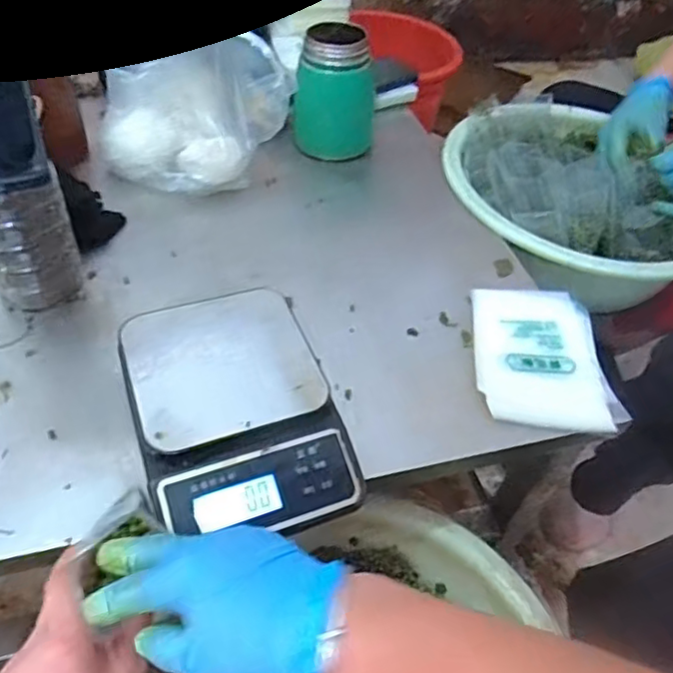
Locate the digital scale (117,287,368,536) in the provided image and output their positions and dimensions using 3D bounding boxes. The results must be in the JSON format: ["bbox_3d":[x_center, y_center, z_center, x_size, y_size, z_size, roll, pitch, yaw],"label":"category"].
[{"bbox_3d":[-0.083,0.060,0.491,0.149,0.056,0.206,-14,51,-19],"label":"digital scale"}]

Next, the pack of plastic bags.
[{"bbox_3d":[0.195,0.019,0.580,0.126,0.024,0.159,7,48,-1],"label":"pack of plastic bags"}]

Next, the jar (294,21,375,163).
[{"bbox_3d":[0.001,-0.313,0.786,0.099,0.151,0.089,8,48,0],"label":"jar"}]

